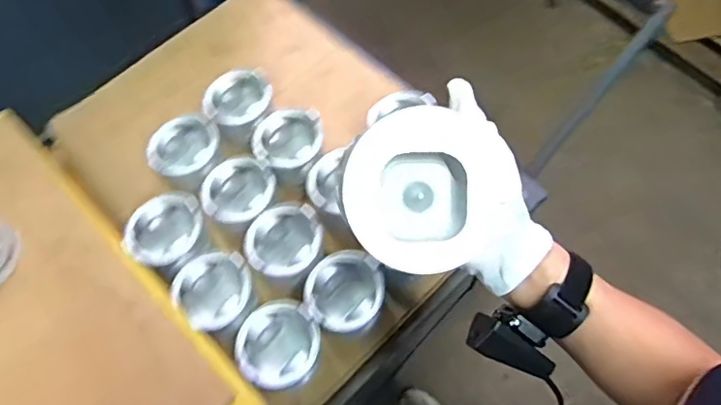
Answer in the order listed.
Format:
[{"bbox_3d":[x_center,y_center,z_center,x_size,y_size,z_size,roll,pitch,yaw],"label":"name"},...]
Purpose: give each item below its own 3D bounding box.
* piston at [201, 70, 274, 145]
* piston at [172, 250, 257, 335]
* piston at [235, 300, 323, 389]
[{"bbox_3d":[-0.193,-0.157,0.875,0.106,0.070,0.099,-1,63,2],"label":"piston"},{"bbox_3d":[-0.196,0.124,0.744,0.100,0.078,0.101,-1,63,2],"label":"piston"},{"bbox_3d":[-0.104,0.189,0.709,0.107,0.058,0.107,-1,63,2],"label":"piston"}]

